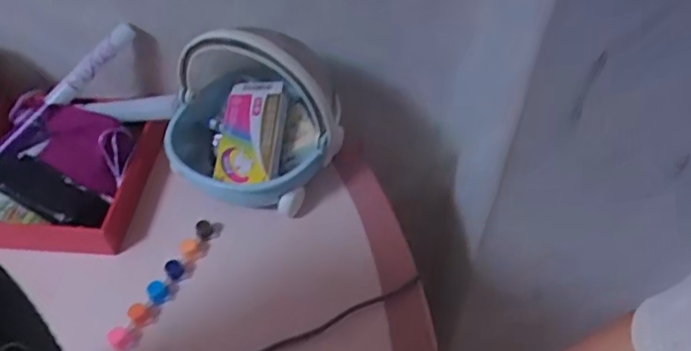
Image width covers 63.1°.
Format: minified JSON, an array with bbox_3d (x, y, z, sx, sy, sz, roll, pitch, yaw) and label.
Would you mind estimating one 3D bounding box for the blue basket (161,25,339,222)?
[{"bbox_3d":[-0.113,-0.070,0.635,0.192,0.174,0.165,10,48,9],"label":"blue basket"}]

